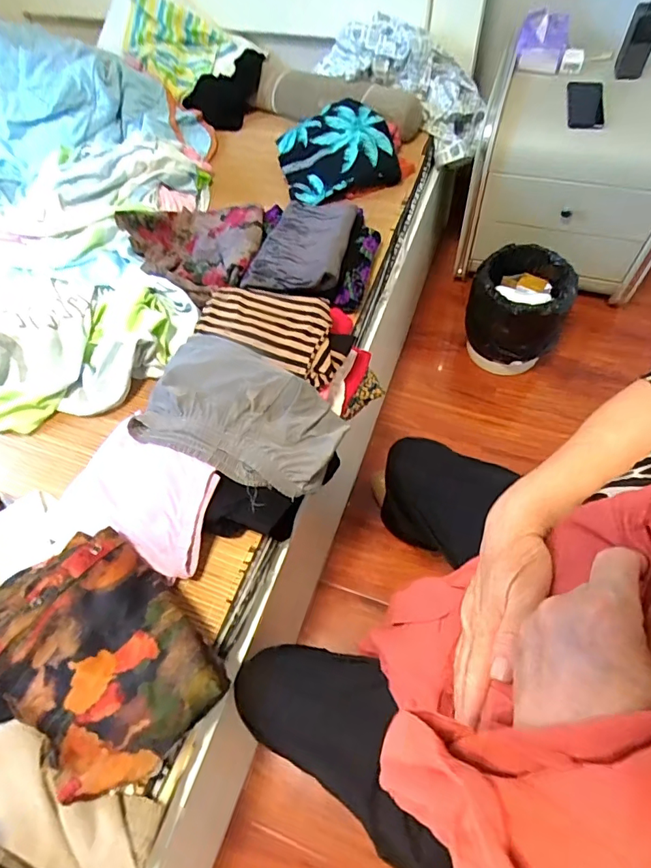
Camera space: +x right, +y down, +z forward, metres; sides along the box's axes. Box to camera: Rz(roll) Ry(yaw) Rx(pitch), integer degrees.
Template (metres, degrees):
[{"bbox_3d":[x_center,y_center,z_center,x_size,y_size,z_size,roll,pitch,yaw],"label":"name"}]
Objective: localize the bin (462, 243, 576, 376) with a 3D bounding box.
[{"bbox_3d":[0.489,-0.311,1.250,0.226,0.239,0.216,23,66,18],"label":"bin"}]

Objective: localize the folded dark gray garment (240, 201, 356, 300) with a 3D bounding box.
[{"bbox_3d":[-0.040,-0.368,0.926,0.172,0.042,0.274,9,62,11],"label":"folded dark gray garment"}]

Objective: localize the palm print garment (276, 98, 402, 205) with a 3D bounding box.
[{"bbox_3d":[0.027,-0.657,1.119,0.259,0.080,0.246,-14,60,-1],"label":"palm print garment"}]

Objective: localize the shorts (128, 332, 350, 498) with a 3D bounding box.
[{"bbox_3d":[-0.126,-0.033,0.707,0.302,0.052,0.183,20,65,17],"label":"shorts"}]

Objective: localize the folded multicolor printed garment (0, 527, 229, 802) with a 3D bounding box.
[{"bbox_3d":[-0.286,0.257,0.586,0.304,0.076,0.217,36,71,23],"label":"folded multicolor printed garment"}]

